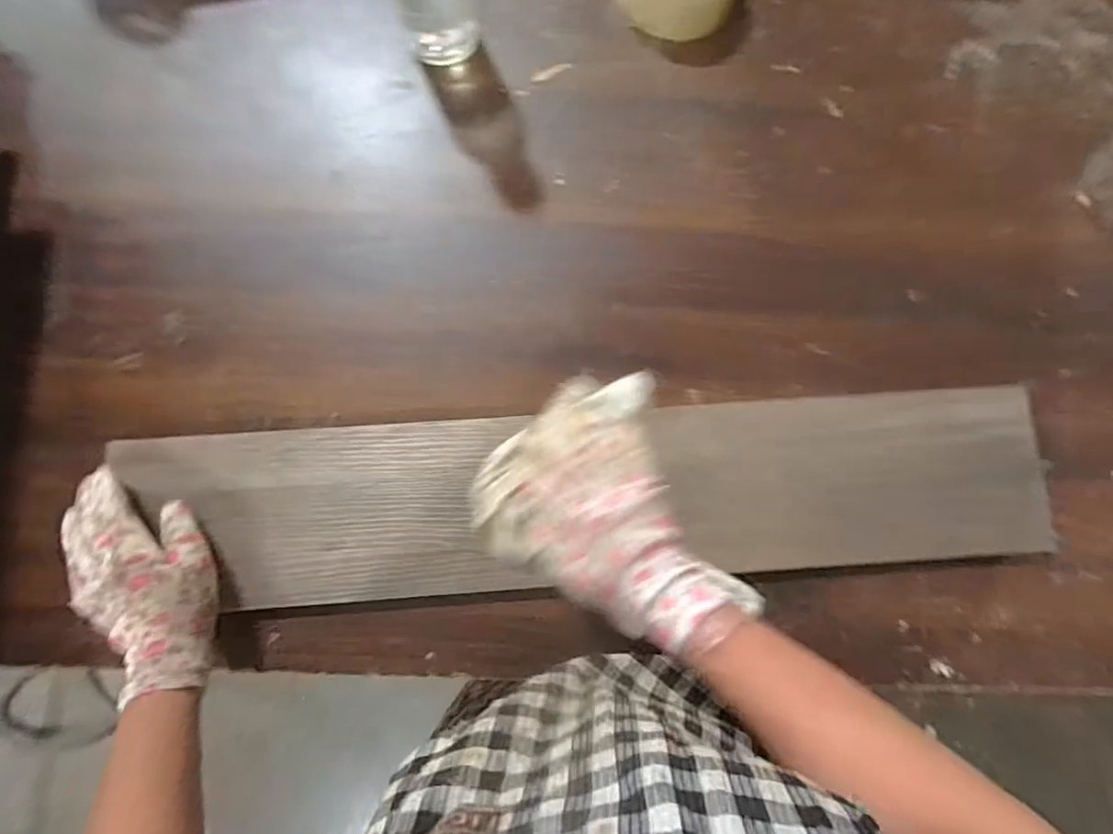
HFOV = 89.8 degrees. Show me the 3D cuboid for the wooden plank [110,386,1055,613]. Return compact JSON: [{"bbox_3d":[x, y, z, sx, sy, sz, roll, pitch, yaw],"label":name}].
[{"bbox_3d":[0.040,0.063,0.449,0.709,0.025,0.142,-2,83,-4],"label":"wooden plank"}]

